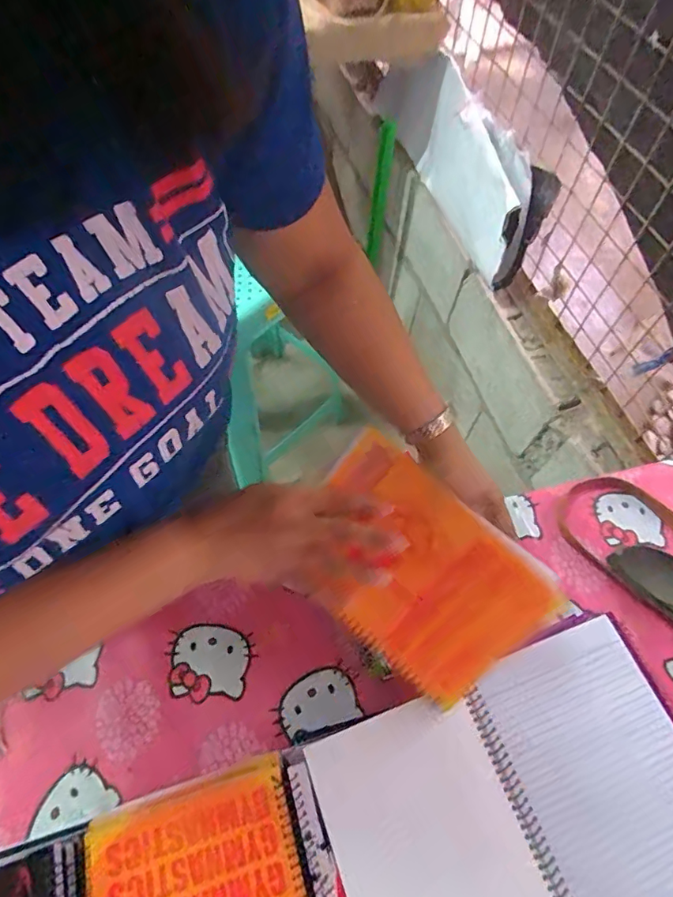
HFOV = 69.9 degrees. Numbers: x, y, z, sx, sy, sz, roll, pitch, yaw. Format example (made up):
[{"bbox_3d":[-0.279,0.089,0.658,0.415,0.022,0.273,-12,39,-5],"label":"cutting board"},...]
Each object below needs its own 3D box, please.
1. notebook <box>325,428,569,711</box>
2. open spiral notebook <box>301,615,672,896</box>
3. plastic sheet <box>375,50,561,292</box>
[{"bbox_3d":[0.060,0.103,0.399,0.200,0.015,0.147,40,106,10],"label":"notebook"},{"bbox_3d":[0.146,0.283,0.374,0.294,0.021,0.196,-17,62,-12],"label":"open spiral notebook"},{"bbox_3d":[0.256,-0.659,1.074,0.083,0.228,0.690,-16,63,-9],"label":"plastic sheet"}]

